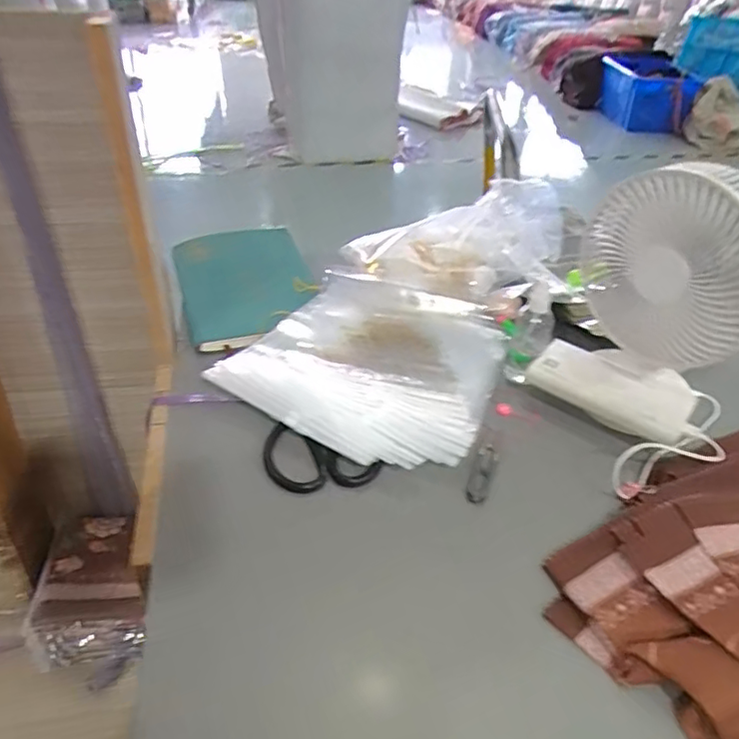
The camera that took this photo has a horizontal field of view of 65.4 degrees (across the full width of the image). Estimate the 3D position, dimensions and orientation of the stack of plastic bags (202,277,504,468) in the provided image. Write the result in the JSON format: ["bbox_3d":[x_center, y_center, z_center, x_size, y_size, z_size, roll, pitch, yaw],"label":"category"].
[{"bbox_3d":[0.000,-0.014,0.655,0.277,0.043,0.272,15,40,16],"label":"stack of plastic bags"}]

